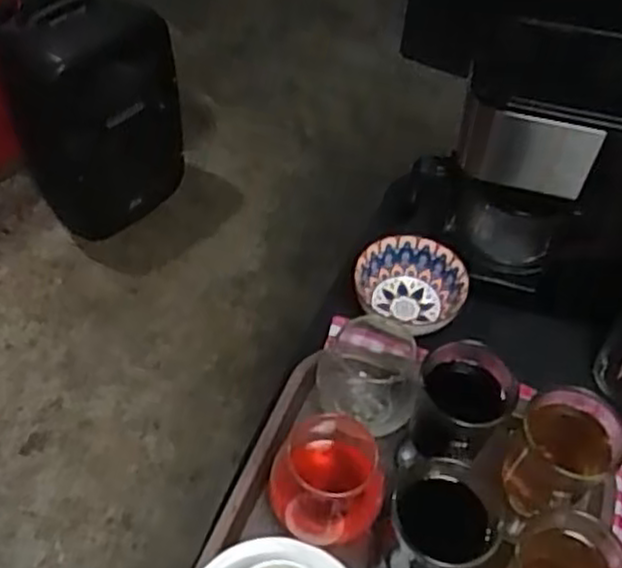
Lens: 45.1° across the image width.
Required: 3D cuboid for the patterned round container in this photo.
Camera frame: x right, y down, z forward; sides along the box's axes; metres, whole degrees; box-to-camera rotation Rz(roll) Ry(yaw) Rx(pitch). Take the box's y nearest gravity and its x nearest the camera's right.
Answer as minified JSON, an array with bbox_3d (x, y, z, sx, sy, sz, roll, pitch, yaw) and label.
[{"bbox_3d":[0.104,0.007,0.753,0.089,0.060,0.101,-33,60,-27],"label":"patterned round container"}]

